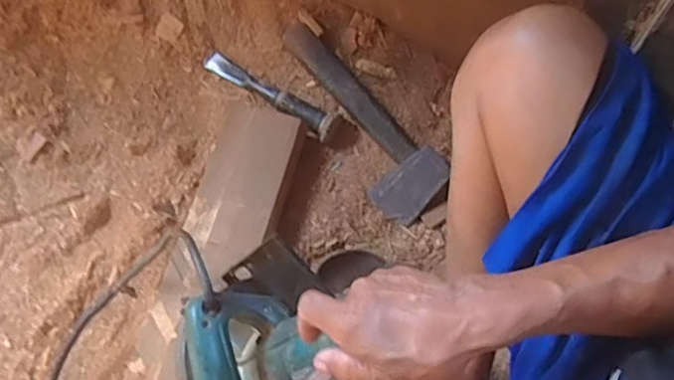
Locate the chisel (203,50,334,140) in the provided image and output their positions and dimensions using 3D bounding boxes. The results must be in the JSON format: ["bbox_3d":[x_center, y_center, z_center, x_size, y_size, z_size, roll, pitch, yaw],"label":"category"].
[{"bbox_3d":[-0.104,-0.151,0.871,0.232,0.028,0.036,34,72,13],"label":"chisel"}]

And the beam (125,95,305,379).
[{"bbox_3d":[-0.170,0.156,0.724,0.116,0.059,0.607,13,68,6],"label":"beam"}]

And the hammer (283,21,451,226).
[{"bbox_3d":[0.022,-0.102,0.840,0.109,0.055,0.329,-39,73,-14],"label":"hammer"}]

